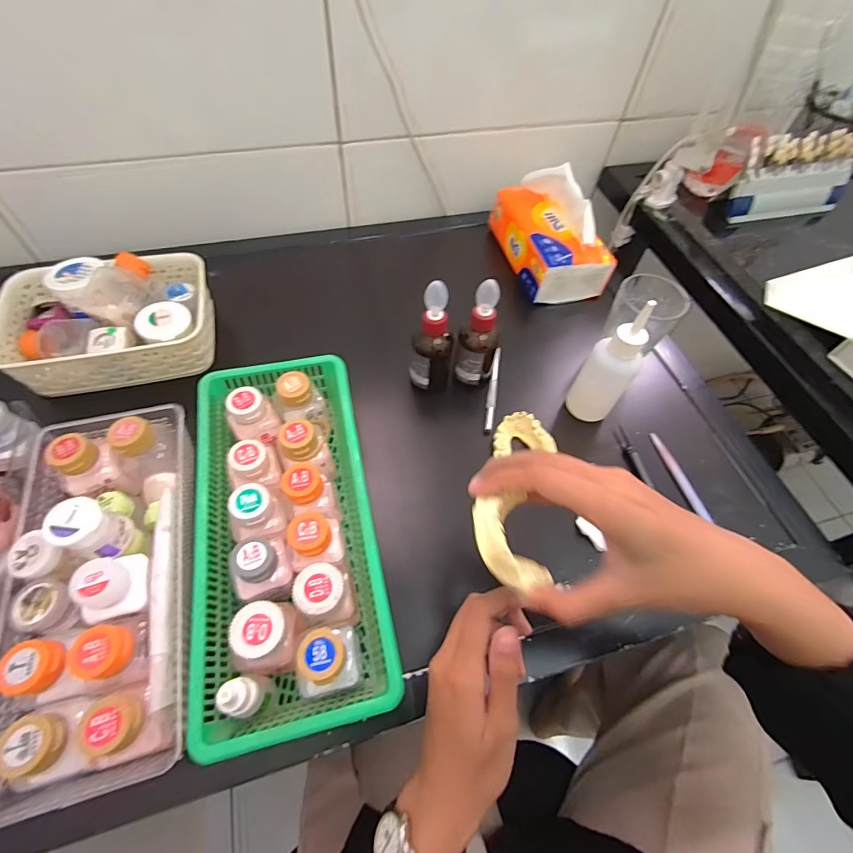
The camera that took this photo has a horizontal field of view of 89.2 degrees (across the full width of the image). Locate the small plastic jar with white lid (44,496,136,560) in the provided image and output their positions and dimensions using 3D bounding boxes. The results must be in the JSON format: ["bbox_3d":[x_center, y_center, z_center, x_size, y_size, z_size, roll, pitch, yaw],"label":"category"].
[{"bbox_3d":[-0.237,0.072,0.304,0.034,0.044,0.032,2,58,-3],"label":"small plastic jar with white lid"}]

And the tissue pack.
[{"bbox_3d":[0.164,-0.257,0.558,0.102,0.100,0.177,-10,59,-10],"label":"tissue pack"}]

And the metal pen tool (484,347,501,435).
[{"bbox_3d":[0.074,-0.042,0.479,0.010,0.012,0.111,11,58,3],"label":"metal pen tool"}]

